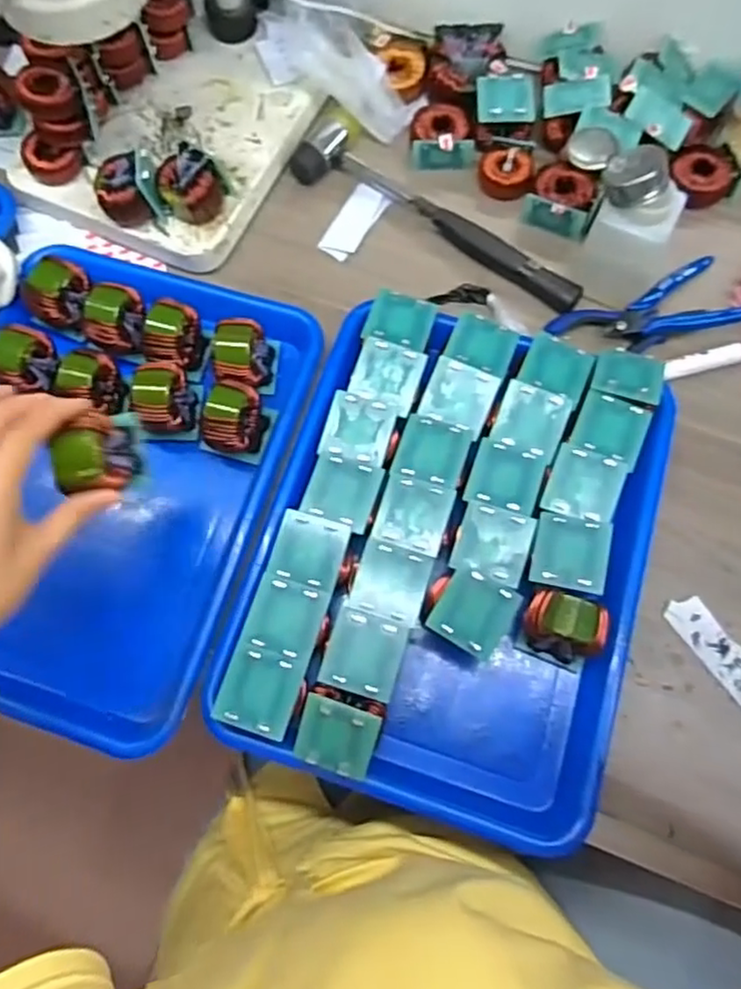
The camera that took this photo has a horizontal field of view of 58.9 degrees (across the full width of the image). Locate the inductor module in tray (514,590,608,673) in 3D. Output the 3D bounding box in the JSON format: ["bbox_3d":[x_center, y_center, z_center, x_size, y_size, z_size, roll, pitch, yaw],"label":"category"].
[{"bbox_3d":[0.120,0.085,0.416,0.049,0.043,0.037,22,74,8],"label":"inductor module in tray"}]

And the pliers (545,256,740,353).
[{"bbox_3d":[0.213,-0.138,0.497,0.151,0.021,0.063,-23,73,-6],"label":"pliers"}]

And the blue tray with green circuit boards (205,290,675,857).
[{"bbox_3d":[0.053,0.035,0.433,0.244,0.053,0.314,16,73,6],"label":"blue tray with green circuit boards"}]

